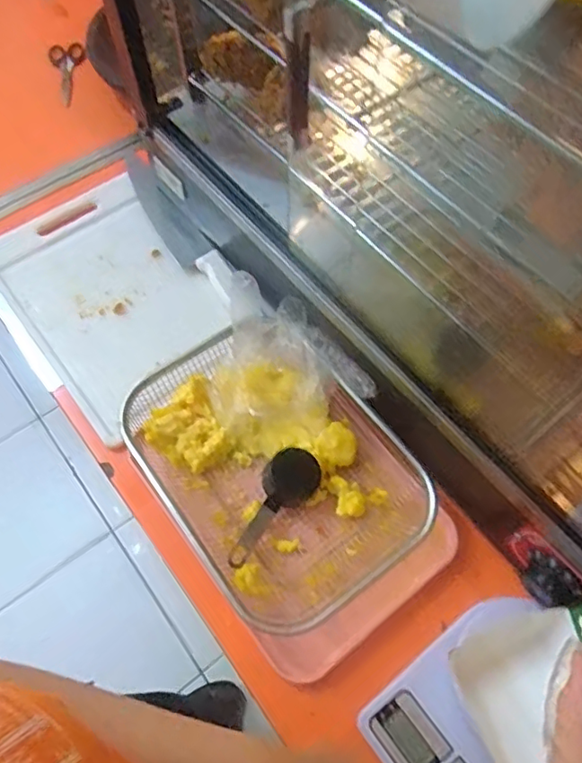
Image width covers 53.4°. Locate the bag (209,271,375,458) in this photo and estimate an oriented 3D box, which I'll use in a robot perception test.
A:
[{"bbox_3d":[-0.024,-0.009,0.607,0.136,0.099,0.176,-32,65,-16],"label":"bag"}]

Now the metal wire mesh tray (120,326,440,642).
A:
[{"bbox_3d":[-0.019,0.080,0.579,0.215,0.075,0.304,-34,66,-17],"label":"metal wire mesh tray"}]

